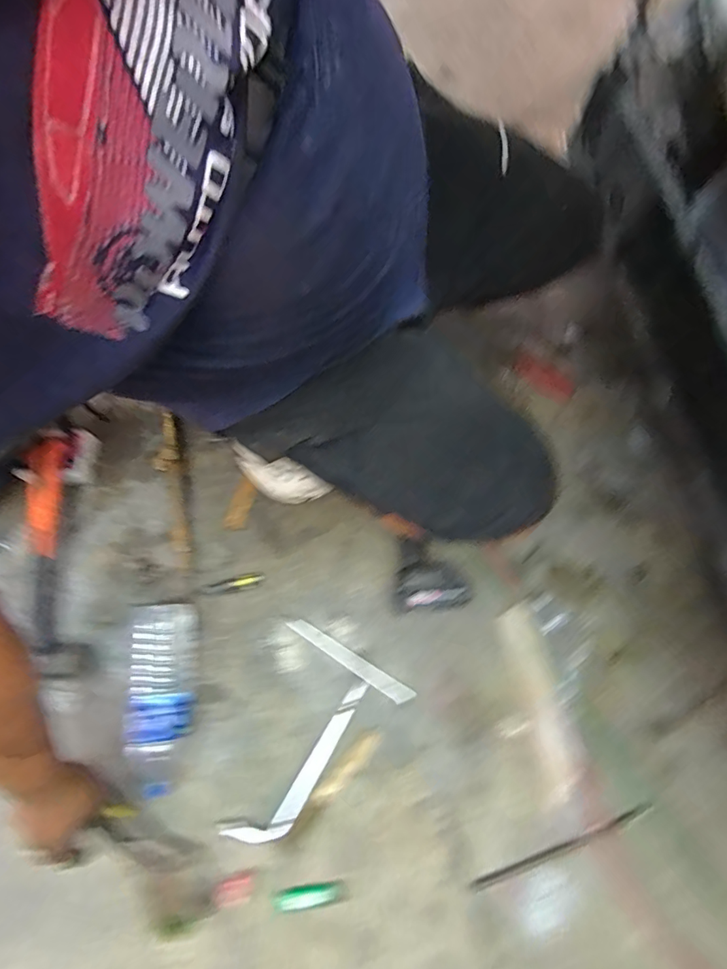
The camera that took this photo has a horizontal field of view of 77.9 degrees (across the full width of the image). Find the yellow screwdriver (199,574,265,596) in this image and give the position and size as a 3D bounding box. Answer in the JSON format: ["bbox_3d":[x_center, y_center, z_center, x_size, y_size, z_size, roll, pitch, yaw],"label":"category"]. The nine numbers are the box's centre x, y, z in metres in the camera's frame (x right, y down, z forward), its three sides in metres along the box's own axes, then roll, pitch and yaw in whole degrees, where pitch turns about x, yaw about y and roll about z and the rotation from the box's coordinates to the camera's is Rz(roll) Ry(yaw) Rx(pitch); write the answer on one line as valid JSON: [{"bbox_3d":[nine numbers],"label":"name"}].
[{"bbox_3d":[-0.217,0.167,0.747,0.100,0.016,0.019,-13,73,-6],"label":"yellow screwdriver"}]

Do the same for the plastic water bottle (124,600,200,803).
[{"bbox_3d":[-0.298,0.312,0.671,0.083,0.072,0.259,-5,72,-4],"label":"plastic water bottle"}]

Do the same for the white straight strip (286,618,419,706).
[{"bbox_3d":[-0.023,0.284,0.726,0.223,0.009,0.027,31,73,8],"label":"white straight strip"}]

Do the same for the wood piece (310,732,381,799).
[{"bbox_3d":[-0.024,0.427,0.680,0.030,0.011,0.121,43,75,11],"label":"wood piece"}]

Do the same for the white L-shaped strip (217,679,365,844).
[{"bbox_3d":[-0.081,0.423,0.669,0.272,0.019,0.071,-41,78,-14],"label":"white L-shaped strip"}]

